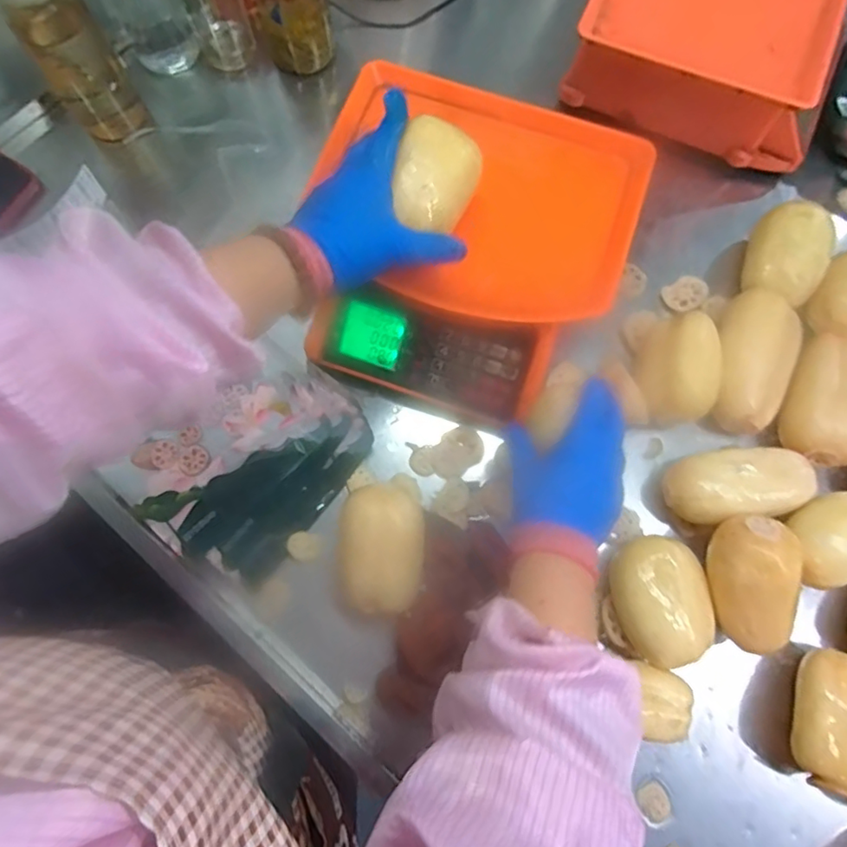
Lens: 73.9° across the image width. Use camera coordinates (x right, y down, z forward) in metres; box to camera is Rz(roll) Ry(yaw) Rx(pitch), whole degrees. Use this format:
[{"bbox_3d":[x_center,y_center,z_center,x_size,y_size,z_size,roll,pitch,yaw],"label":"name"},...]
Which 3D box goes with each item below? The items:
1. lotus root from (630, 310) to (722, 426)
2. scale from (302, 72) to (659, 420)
[{"bbox_3d":[0.246,-0.052,0.555,0.069,0.075,0.108,12,76,3],"label":"lotus root"},{"bbox_3d":[0.033,-0.164,0.553,0.290,0.123,0.278,20,76,6],"label":"scale"}]

